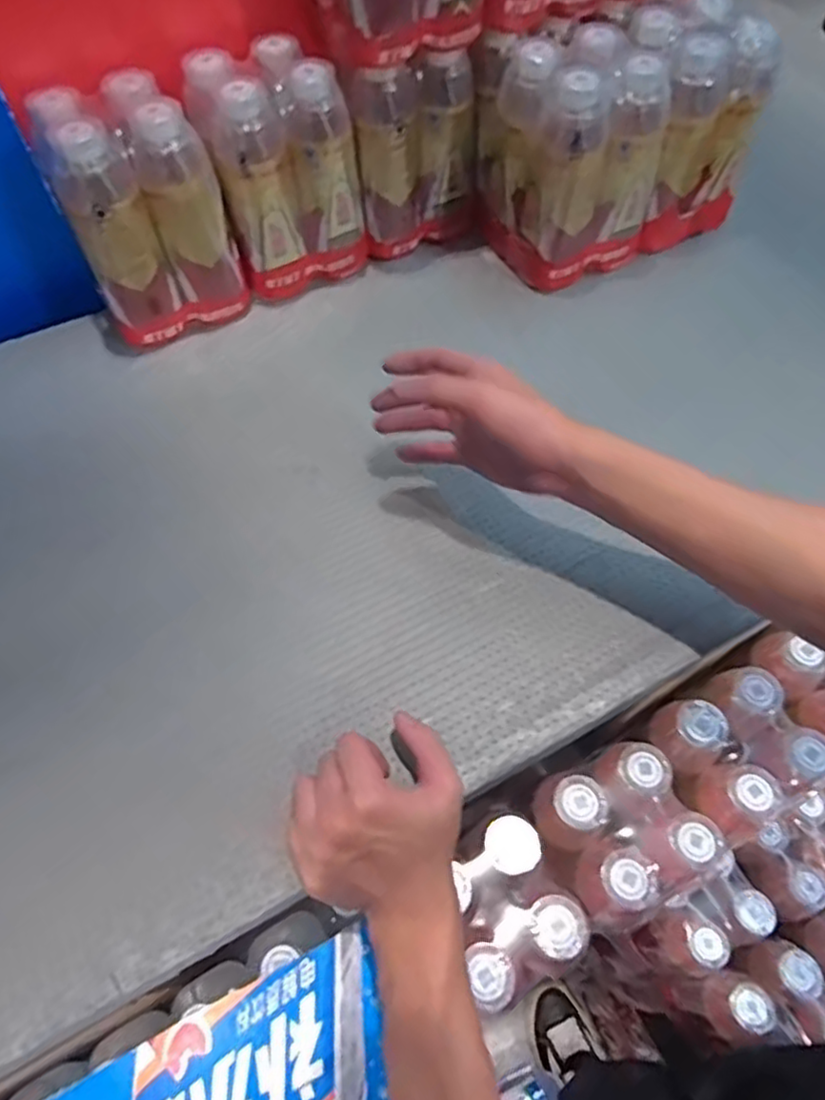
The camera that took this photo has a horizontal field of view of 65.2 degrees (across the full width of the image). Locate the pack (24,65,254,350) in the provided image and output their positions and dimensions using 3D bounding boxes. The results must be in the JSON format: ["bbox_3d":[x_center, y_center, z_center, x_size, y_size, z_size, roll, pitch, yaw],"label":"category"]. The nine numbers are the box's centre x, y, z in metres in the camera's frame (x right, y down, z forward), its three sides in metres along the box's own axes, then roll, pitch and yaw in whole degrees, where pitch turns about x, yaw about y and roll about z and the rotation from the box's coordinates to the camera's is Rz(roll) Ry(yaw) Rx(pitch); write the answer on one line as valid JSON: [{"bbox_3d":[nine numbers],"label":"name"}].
[{"bbox_3d":[-0.242,-0.305,0.592,0.129,0.177,0.107,-27,63,-14],"label":"pack"}]

